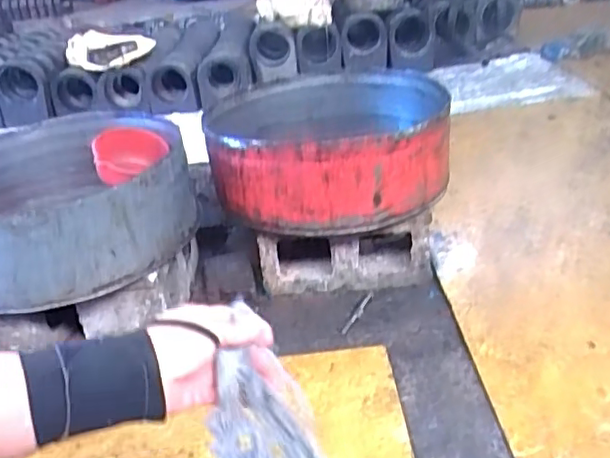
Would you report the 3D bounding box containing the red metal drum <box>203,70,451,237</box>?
[{"bbox_3d":[0.057,-0.207,1.412,0.530,0.195,0.543,-7,28,-2],"label":"red metal drum"}]

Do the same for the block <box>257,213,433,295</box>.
[{"bbox_3d":[0.088,0.025,1.388,0.373,0.145,0.178,-4,28,3],"label":"block"}]

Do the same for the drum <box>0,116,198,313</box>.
[{"bbox_3d":[-0.534,-0.077,1.336,0.554,0.187,0.593,-21,32,-26],"label":"drum"}]

